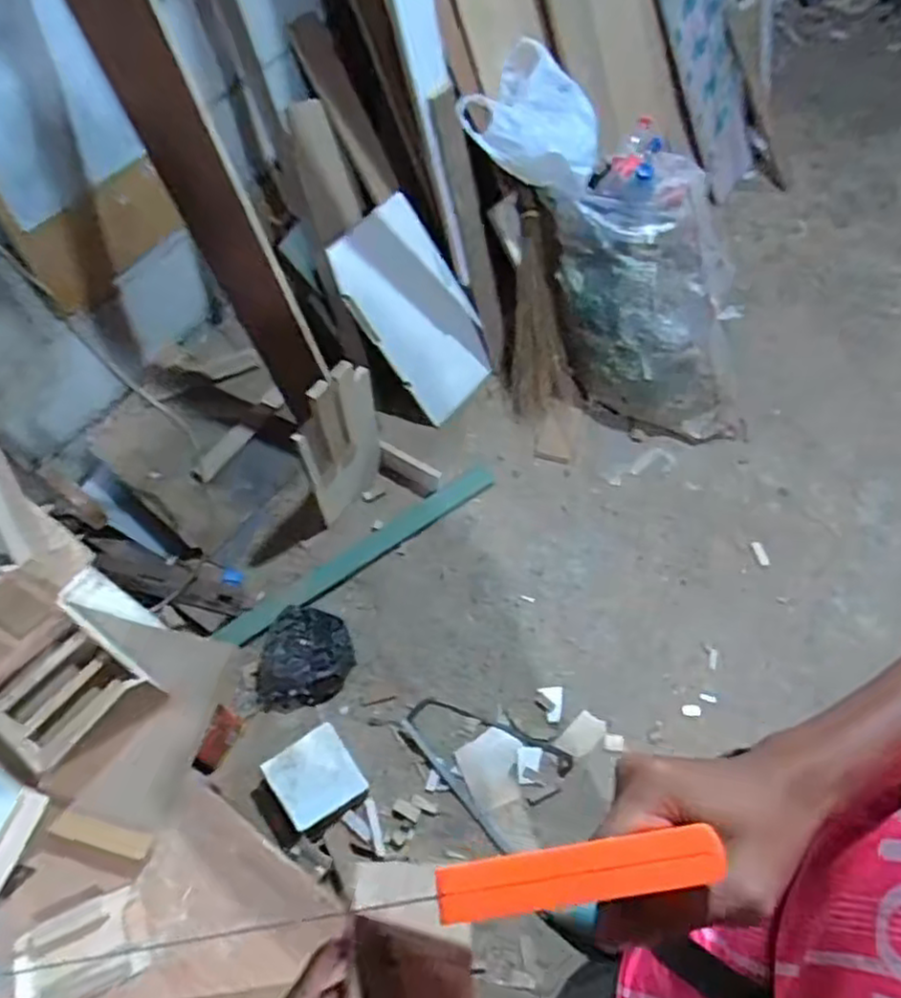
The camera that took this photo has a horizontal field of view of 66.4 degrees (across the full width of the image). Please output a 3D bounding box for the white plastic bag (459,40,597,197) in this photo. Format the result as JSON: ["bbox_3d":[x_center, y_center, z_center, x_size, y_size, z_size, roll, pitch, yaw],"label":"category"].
[{"bbox_3d":[0.226,-0.922,1.621,0.304,0.110,0.460,17,60,12],"label":"white plastic bag"}]

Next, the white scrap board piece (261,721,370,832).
[{"bbox_3d":[-0.257,0.530,1.314,0.146,0.019,0.152,-31,82,-18],"label":"white scrap board piece"}]

